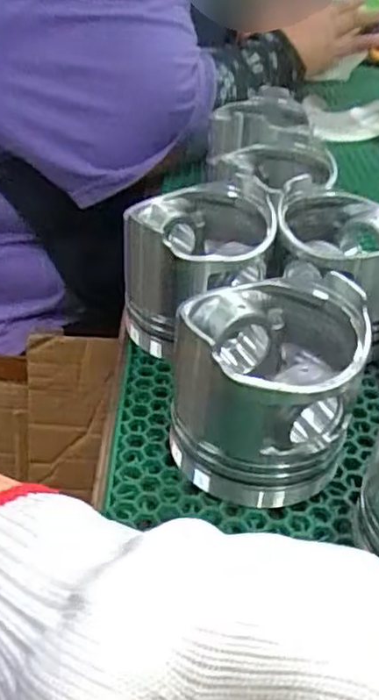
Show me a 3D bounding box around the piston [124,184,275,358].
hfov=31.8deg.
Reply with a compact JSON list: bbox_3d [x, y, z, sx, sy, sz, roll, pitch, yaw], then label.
[{"bbox_3d":[0.004,-0.052,0.421,0.088,0.075,0.086,-1,36,-5],"label":"piston"}]

